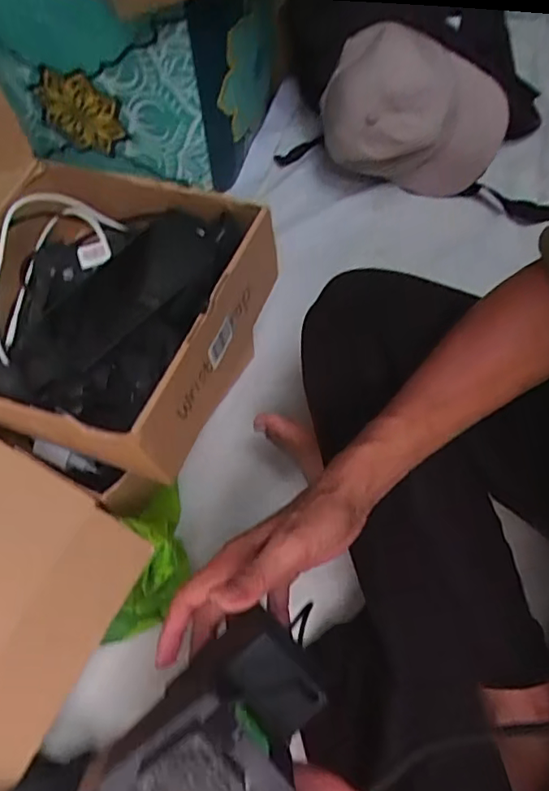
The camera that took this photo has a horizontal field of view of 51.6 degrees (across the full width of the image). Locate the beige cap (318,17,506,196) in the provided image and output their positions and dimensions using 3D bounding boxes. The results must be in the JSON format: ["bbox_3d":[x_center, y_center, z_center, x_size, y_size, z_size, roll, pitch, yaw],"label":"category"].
[{"bbox_3d":[0.196,-0.394,0.792,0.247,0.178,0.161,16,62,11],"label":"beige cap"}]

